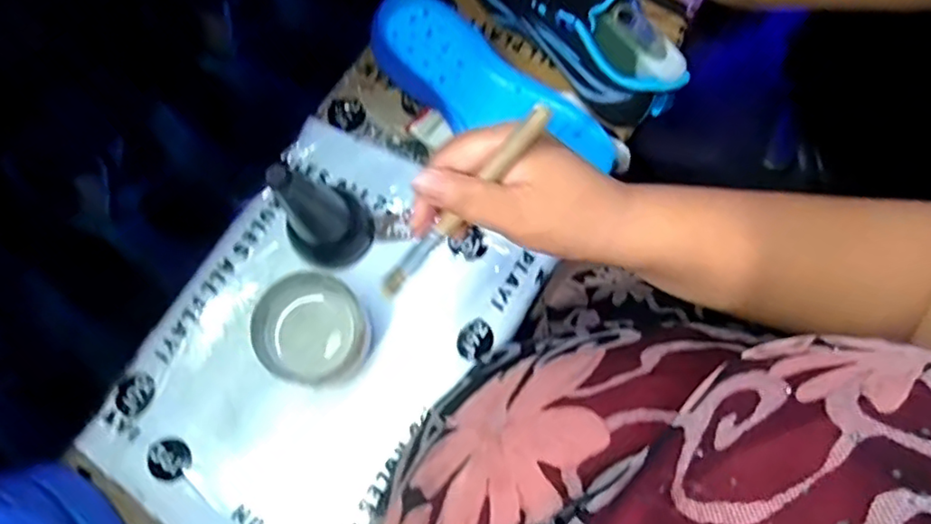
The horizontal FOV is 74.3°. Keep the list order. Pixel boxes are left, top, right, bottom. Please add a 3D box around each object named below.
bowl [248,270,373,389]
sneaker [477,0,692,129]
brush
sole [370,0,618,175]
[{"bbox_3d":[-0.116,0.054,0.473,0.077,0.055,0.077,0,74,-1],"label":"bowl"},{"bbox_3d":[0.087,-0.215,0.527,0.084,0.114,0.236,-32,77,-9],"label":"sneaker"},{"bbox_3d":[-0.004,-0.030,0.343,0.011,0.009,0.150,50,122,12],"label":"brush"},{"bbox_3d":[0.014,-0.151,0.542,0.220,0.045,0.086,34,76,8],"label":"sole"}]

